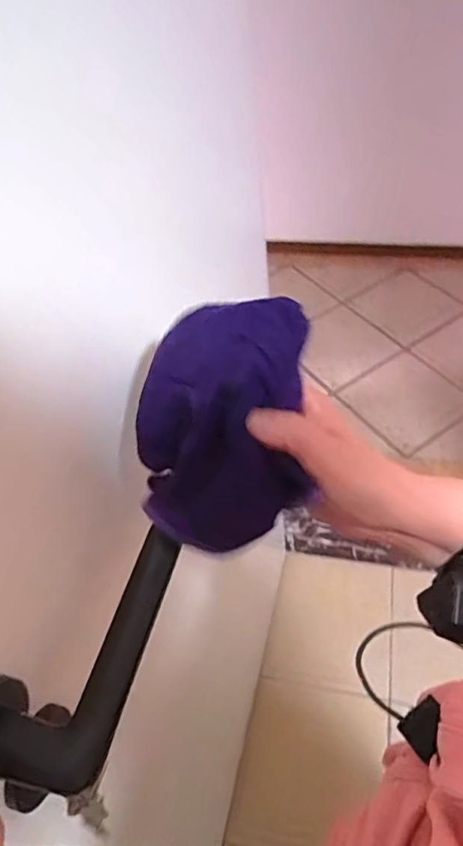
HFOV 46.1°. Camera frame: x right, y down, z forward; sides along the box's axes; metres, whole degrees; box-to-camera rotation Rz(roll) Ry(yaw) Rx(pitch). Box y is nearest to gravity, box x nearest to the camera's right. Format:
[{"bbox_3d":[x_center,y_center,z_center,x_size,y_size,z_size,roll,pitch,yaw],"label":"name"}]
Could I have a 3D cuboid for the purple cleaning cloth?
[{"bbox_3d":[-0.011,0.002,0.299,0.099,0.026,0.129,-1,89,21],"label":"purple cleaning cloth"}]

